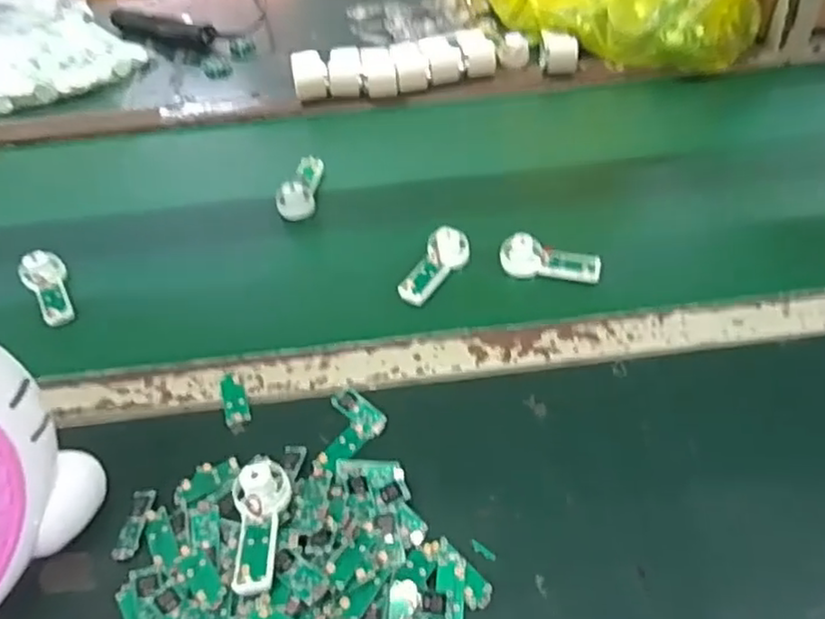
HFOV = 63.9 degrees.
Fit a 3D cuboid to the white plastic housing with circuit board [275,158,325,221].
[{"bbox_3d":[-0.129,-0.142,0.754,0.040,0.031,0.090,1,49,5],"label":"white plastic housing with circuit board"}]

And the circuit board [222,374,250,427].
[{"bbox_3d":[-0.150,0.075,0.557,0.019,0.005,0.051,-16,50,-9],"label":"circuit board"}]

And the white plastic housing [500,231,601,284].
[{"bbox_3d":[0.134,-0.049,0.643,0.094,0.035,0.034,7,50,10],"label":"white plastic housing"}]

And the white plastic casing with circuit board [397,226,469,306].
[{"bbox_3d":[0.020,-0.045,0.645,0.036,0.030,0.093,25,55,24],"label":"white plastic casing with circuit board"}]

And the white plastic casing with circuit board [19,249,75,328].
[{"bbox_3d":[-0.361,-0.020,0.657,0.039,0.019,0.088,-25,68,-16],"label":"white plastic casing with circuit board"}]

